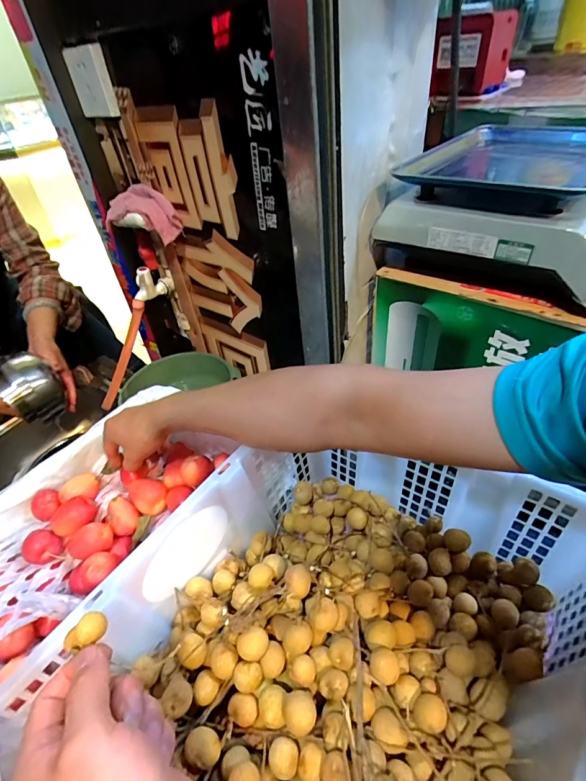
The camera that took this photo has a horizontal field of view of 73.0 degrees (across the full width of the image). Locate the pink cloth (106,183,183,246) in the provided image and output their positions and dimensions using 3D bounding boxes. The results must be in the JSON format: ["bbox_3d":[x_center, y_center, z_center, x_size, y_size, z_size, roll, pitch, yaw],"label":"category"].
[{"bbox_3d":[-0.261,-0.306,0.681,0.158,0.066,0.069,28,51,18],"label":"pink cloth"}]

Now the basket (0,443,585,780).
[{"bbox_3d":[0.022,0.229,0.336,0.349,0.134,0.469,24,50,31],"label":"basket"}]

